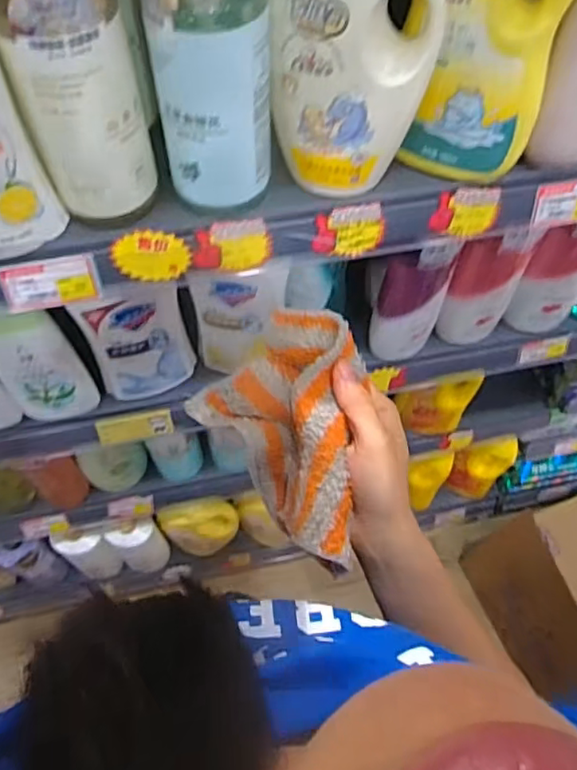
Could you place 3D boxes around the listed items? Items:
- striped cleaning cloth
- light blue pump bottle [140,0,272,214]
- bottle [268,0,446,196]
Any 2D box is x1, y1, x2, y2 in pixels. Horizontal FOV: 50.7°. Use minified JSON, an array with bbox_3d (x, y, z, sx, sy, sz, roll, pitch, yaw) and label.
[{"bbox_3d":[0.016,0.035,0.399,0.103,0.093,0.132,-37,70,-19],"label":"striped cleaning cloth"},{"bbox_3d":[-0.054,-0.230,0.433,0.079,0.195,0.095,-3,63,-4],"label":"light blue pump bottle"},{"bbox_3d":[0.046,-0.236,0.432,0.117,0.211,0.055,4,63,0],"label":"bottle"}]

